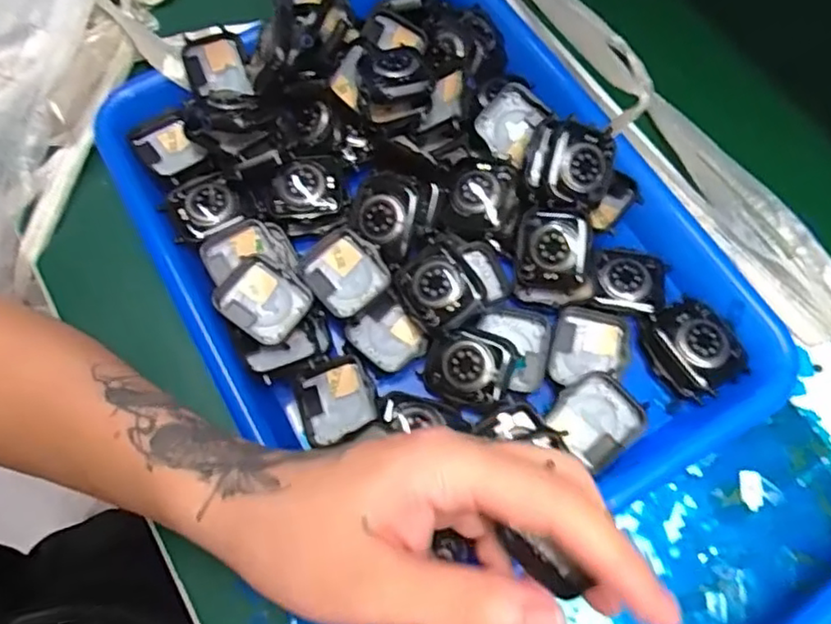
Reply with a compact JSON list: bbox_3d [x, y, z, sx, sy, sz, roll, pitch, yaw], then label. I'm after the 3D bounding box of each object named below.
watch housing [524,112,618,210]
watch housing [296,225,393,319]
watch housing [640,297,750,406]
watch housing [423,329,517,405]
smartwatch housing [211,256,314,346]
[{"bbox_3d":[0.081,-0.077,0.337,0.043,0.016,0.045,15,90,-8],"label":"watch housing"},{"bbox_3d":[-0.037,-0.020,0.332,0.038,0.013,0.042,-33,71,-10],"label":"watch housing"},{"bbox_3d":[0.139,0.019,0.321,0.038,0.020,0.046,-32,71,-10],"label":"watch housing"},{"bbox_3d":[0.027,0.027,0.314,0.040,0.008,0.034,18,71,9],"label":"watch housing"},{"bbox_3d":[-0.076,-0.006,0.323,0.040,0.012,0.035,33,73,14],"label":"smartwatch housing"}]

